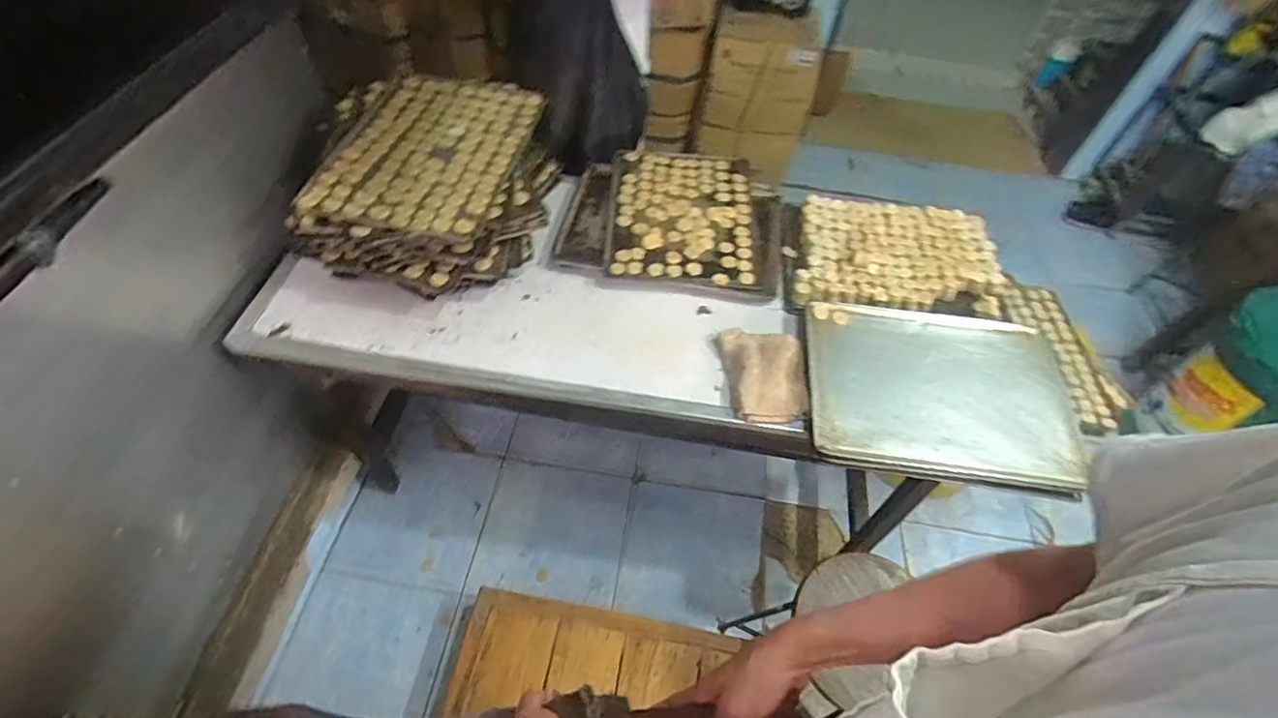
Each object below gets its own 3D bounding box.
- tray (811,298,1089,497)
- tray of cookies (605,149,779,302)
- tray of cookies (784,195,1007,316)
[{"bbox_3d":[0.557,0.045,1.031,0.479,0.027,0.353,9,54,2],"label":"tray"},{"bbox_3d":[0.121,-0.319,1.278,0.366,0.046,0.420,6,54,0],"label":"tray of cookies"},{"bbox_3d":[0.545,-0.221,1.231,0.451,0.033,0.325,6,54,0],"label":"tray of cookies"}]

